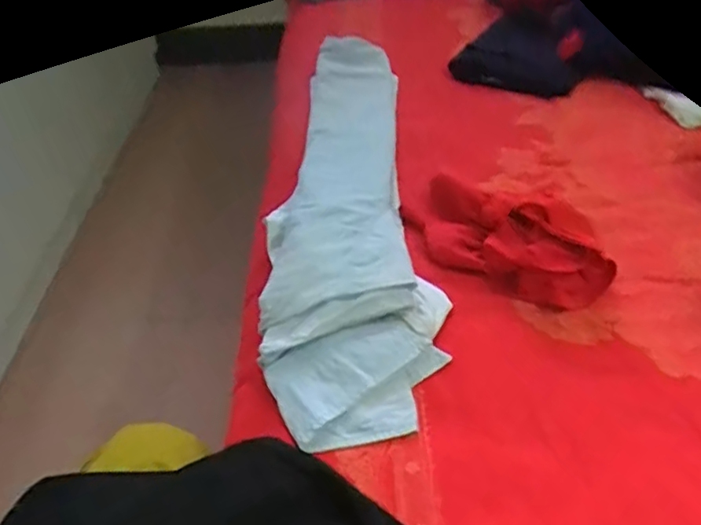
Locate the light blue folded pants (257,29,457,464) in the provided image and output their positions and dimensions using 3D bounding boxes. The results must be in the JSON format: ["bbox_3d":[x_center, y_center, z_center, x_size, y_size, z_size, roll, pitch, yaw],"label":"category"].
[{"bbox_3d":[-0.008,-0.100,0.719,0.168,0.055,0.678,-4,42,0],"label":"light blue folded pants"}]

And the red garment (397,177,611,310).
[{"bbox_3d":[0.154,-0.030,0.625,0.208,0.067,0.105,22,48,26],"label":"red garment"}]

